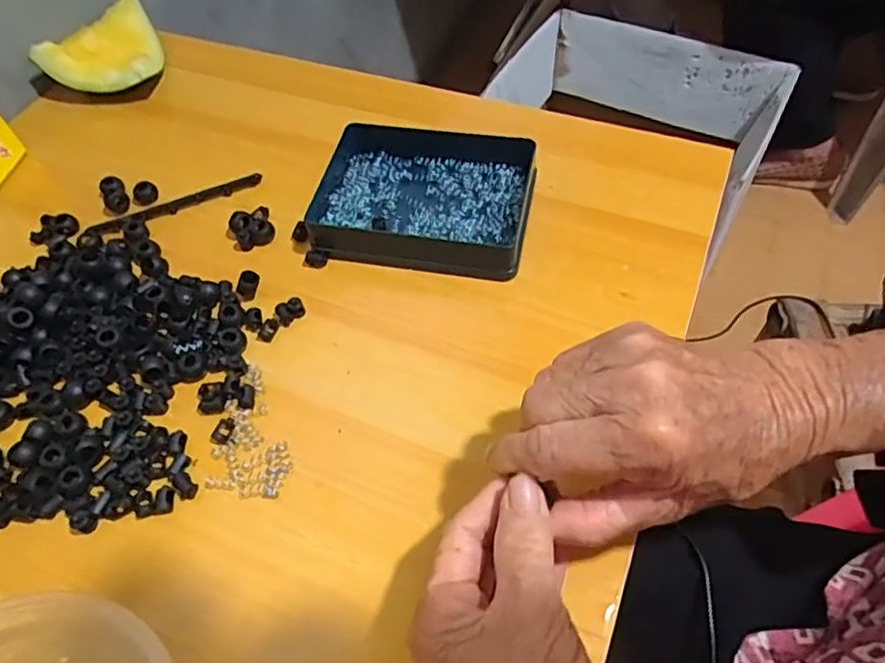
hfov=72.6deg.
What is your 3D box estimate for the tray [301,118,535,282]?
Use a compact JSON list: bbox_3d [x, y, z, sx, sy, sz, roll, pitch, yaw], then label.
[{"bbox_3d":[-0.017,-0.097,0.432,0.155,0.030,0.109,8,58,10],"label":"tray"}]

